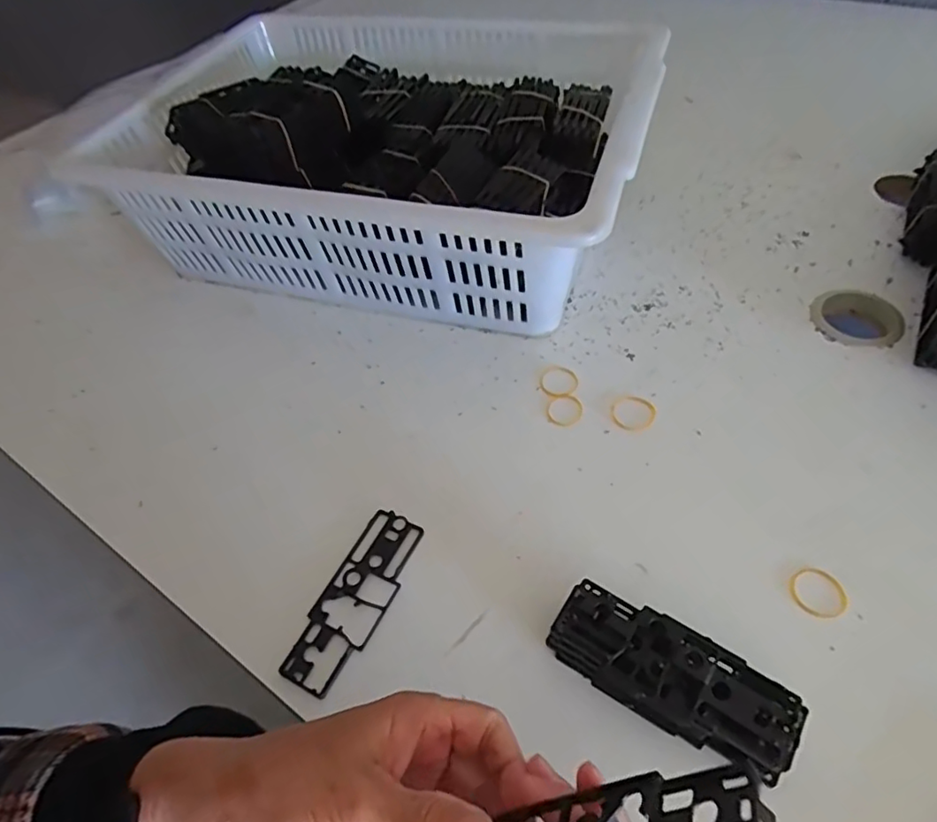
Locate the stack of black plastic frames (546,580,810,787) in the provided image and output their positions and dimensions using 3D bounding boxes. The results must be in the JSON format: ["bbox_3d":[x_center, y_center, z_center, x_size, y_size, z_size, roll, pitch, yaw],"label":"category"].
[{"bbox_3d":[0.108,0.146,0.318,0.125,0.035,0.050,26,58,25],"label":"stack of black plastic frames"}]

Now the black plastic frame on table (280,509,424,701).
[{"bbox_3d":[-0.072,0.120,0.377,0.043,0.005,0.120,19,55,21],"label":"black plastic frame on table"}]

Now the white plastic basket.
[{"bbox_3d":[-0.082,-0.266,0.604,0.508,0.140,0.404,11,52,15],"label":"white plastic basket"}]

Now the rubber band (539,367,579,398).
[{"bbox_3d":[0.074,-0.025,0.480,0.032,0.004,0.032,-3,50,4],"label":"rubber band"}]

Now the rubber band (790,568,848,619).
[{"bbox_3d":[0.213,0.111,0.355,0.030,0.004,0.030,-3,50,4],"label":"rubber band"}]

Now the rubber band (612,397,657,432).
[{"bbox_3d":[0.128,0.001,0.451,0.034,0.004,0.035,-3,50,4],"label":"rubber band"}]

